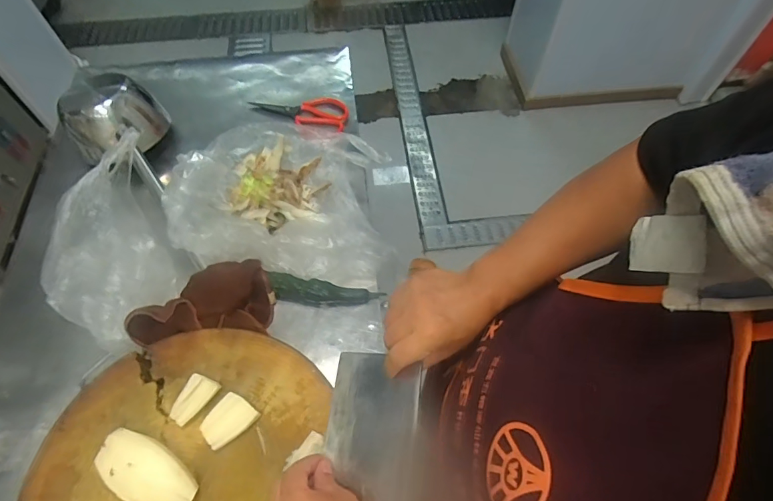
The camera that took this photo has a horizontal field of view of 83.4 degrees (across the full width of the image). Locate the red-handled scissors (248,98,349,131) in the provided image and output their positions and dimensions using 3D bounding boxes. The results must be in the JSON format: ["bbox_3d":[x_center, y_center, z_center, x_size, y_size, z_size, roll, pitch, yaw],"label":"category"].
[{"bbox_3d":[-0.171,-0.286,0.874,0.192,0.016,0.078,13,61,7],"label":"red-handled scissors"}]

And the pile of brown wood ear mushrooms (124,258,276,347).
[{"bbox_3d":[-0.263,0.079,0.631,0.185,0.065,0.109,-8,60,-5],"label":"pile of brown wood ear mushrooms"}]

